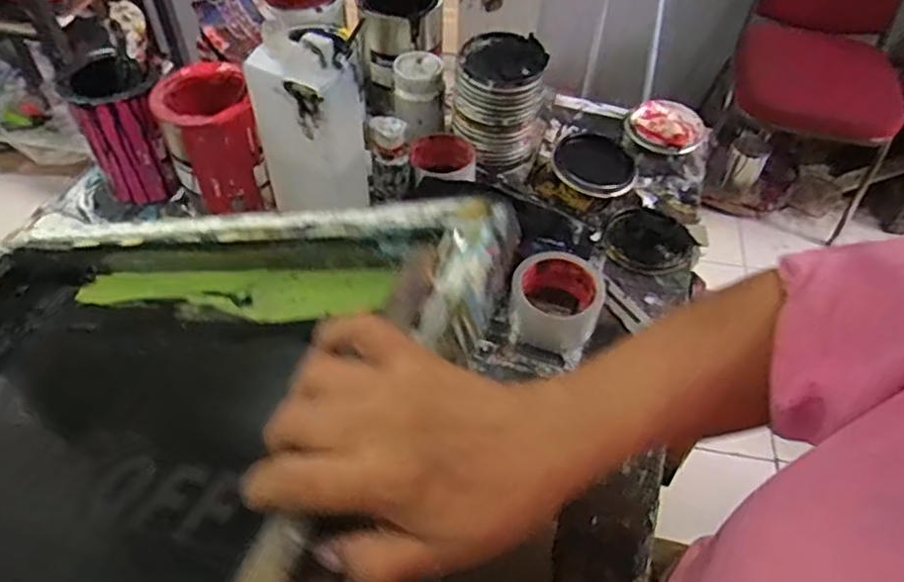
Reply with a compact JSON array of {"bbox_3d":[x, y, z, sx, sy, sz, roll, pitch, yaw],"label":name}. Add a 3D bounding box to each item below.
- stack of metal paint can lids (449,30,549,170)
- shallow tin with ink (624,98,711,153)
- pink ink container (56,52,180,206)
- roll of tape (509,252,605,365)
[{"bbox_3d":[0.054,-0.228,0.763,0.102,0.131,0.093,6,51,3],"label":"stack of metal paint can lids"},{"bbox_3d":[0.296,-0.226,0.878,0.101,0.024,0.096,1,51,-1],"label":"shallow tin with ink"},{"bbox_3d":[-0.377,-0.192,0.740,0.094,0.144,0.111,-18,53,-16],"label":"pink ink container"},{"bbox_3d":[0.106,0.010,0.655,0.091,0.051,0.085,1,51,-1],"label":"roll of tape"}]

